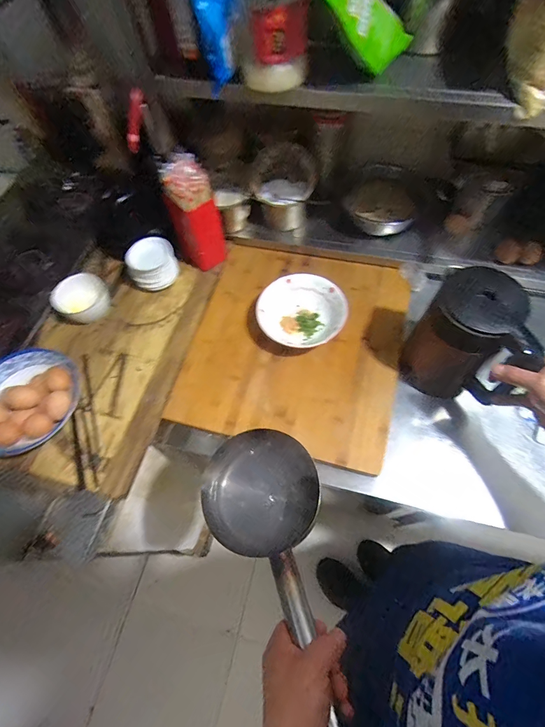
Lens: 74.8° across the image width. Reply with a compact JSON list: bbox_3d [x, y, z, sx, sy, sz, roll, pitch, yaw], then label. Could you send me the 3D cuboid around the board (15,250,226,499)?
[{"bbox_3d":[-0.337,-0.022,0.746,0.313,0.030,0.517,13,64,10],"label":"board"}]

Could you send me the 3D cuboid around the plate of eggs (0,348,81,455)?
[{"bbox_3d":[-0.450,0.071,0.665,0.200,0.071,0.180,-30,65,-12],"label":"plate of eggs"}]

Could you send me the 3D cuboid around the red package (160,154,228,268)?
[{"bbox_3d":[-0.166,-0.310,0.769,0.100,0.217,0.111,-18,63,-6],"label":"red package"}]

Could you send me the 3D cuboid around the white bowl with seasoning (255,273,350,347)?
[{"bbox_3d":[0.062,-0.100,0.760,0.184,0.061,0.177,3,63,5],"label":"white bowl with seasoning"}]

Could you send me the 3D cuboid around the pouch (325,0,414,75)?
[{"bbox_3d":[0.100,-0.487,0.477,0.241,0.051,0.089,20,57,-32],"label":"pouch"}]

